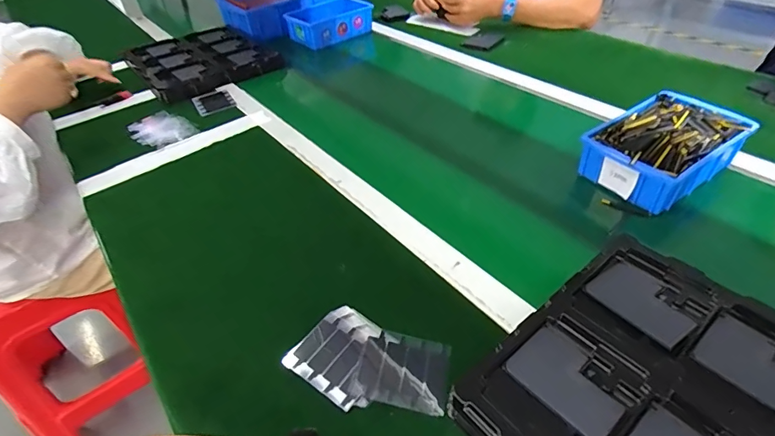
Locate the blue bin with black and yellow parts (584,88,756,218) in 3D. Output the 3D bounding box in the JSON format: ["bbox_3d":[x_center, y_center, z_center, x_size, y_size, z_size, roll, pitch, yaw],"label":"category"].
[{"bbox_3d":[0.386,-0.099,0.597,0.205,0.064,0.137,-26,47,-21],"label":"blue bin with black and yellow parts"}]

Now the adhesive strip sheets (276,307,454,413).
[{"bbox_3d":[-0.017,0.143,0.419,0.151,0.009,0.089,16,47,21],"label":"adhesive strip sheets"}]

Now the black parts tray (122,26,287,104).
[{"bbox_3d":[-0.412,-0.356,0.954,0.268,0.052,0.307,-30,48,-25],"label":"black parts tray"}]

